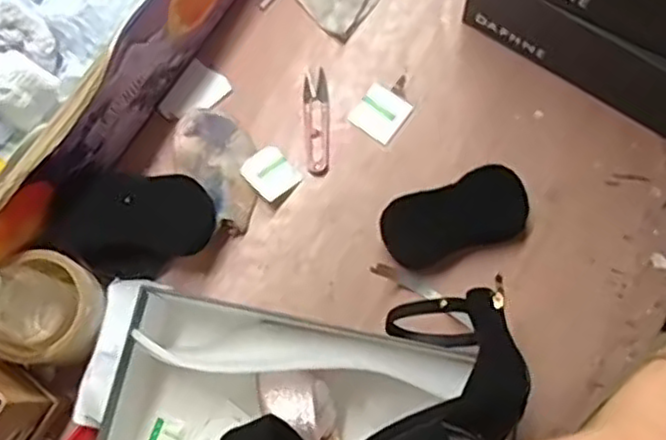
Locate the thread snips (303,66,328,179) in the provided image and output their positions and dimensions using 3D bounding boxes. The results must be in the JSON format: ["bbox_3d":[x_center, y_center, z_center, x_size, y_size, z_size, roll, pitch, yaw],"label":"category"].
[{"bbox_3d":[-0.015,-0.092,0.681,0.022,0.005,0.103,-5,76,1],"label":"thread snips"}]

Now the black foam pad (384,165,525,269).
[{"bbox_3d":[0.107,0.000,0.637,0.133,0.026,0.064,-19,76,-3],"label":"black foam pad"}]

